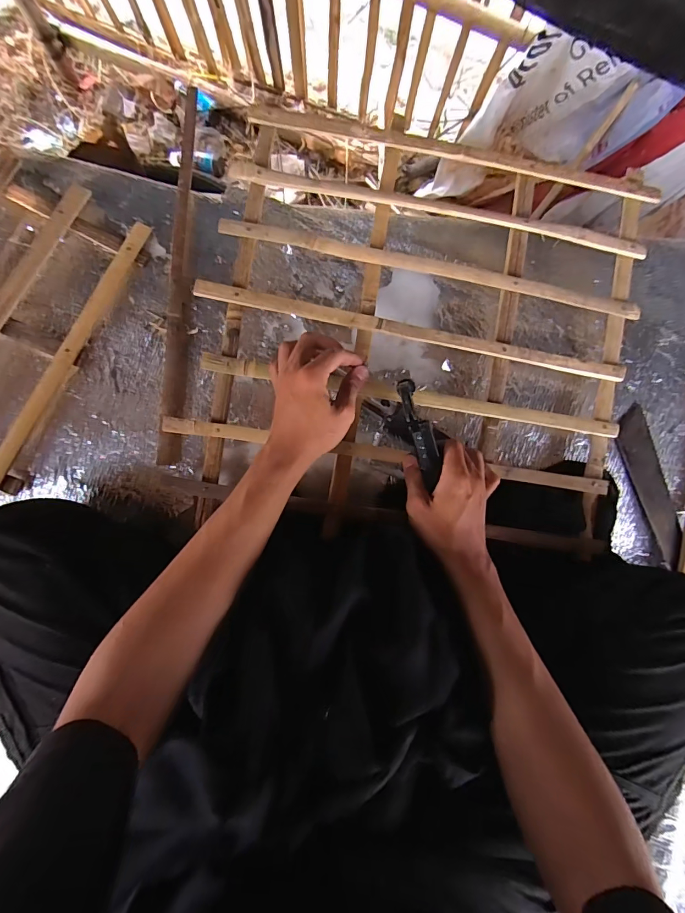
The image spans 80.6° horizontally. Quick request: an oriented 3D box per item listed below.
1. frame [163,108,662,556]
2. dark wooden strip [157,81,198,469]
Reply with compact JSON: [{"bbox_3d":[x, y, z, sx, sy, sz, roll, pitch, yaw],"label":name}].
[{"bbox_3d":[0.093,-0.150,0.499,0.577,0.063,0.479,5,84,-2],"label":"frame"},{"bbox_3d":[-0.200,-0.242,0.505,0.028,0.017,0.500,2,84,-3],"label":"dark wooden strip"}]

